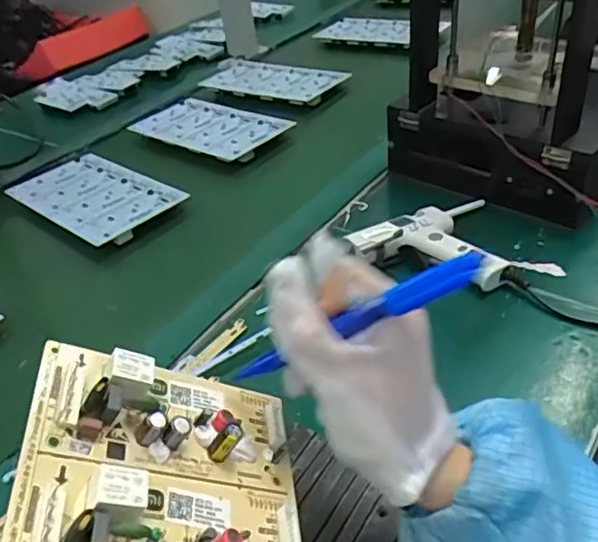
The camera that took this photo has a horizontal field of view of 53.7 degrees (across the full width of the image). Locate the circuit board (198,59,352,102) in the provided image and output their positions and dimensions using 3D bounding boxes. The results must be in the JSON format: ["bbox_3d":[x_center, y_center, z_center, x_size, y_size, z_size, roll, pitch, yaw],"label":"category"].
[{"bbox_3d":[-0.044,-0.283,0.870,0.211,0.018,0.100,17,44,29],"label":"circuit board"}]

